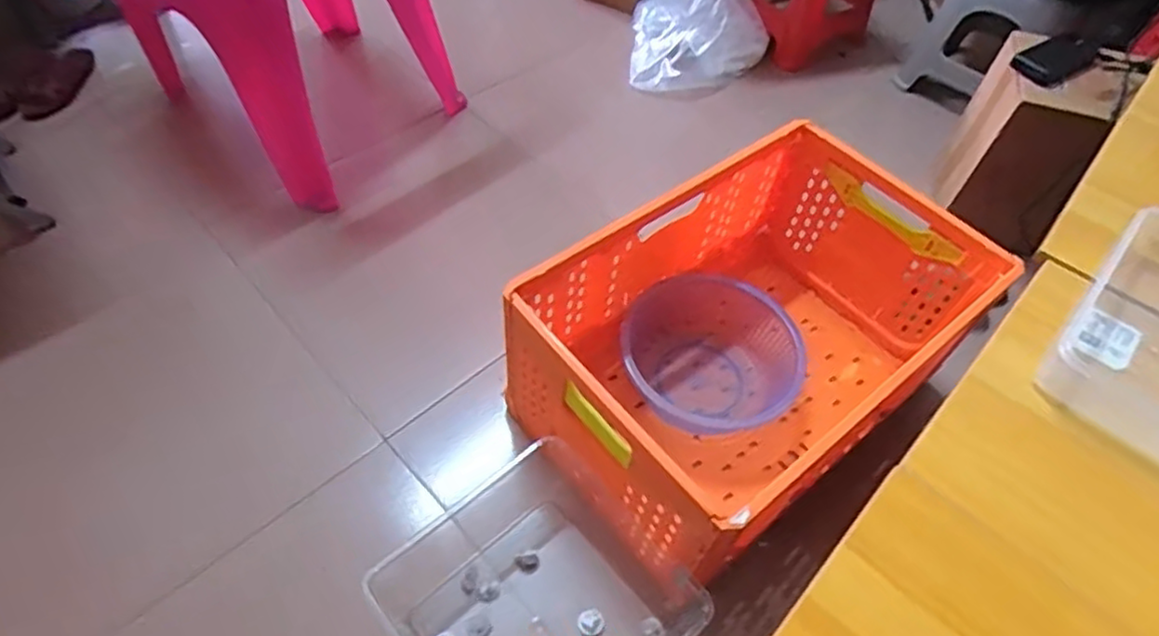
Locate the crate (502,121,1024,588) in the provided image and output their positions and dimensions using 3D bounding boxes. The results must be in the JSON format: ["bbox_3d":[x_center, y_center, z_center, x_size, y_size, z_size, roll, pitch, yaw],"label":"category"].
[{"bbox_3d":[0.251,0.032,1.010,0.630,0.304,0.401,-32,61,-25],"label":"crate"}]

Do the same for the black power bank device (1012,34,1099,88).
[{"bbox_3d":[0.846,-0.456,1.194,0.171,0.016,0.085,-24,66,-12],"label":"black power bank device"}]

